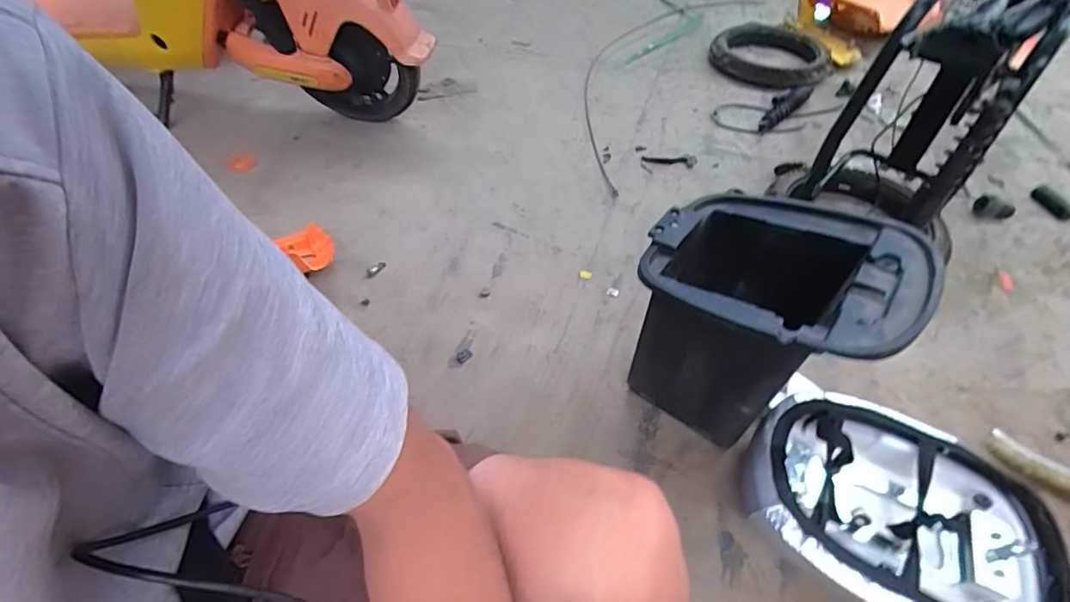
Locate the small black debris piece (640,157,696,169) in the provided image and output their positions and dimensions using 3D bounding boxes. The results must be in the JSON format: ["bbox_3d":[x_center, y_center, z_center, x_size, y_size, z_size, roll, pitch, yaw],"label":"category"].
[{"bbox_3d":[0.333,-0.349,1.258,0.131,0.014,0.036,5,50,5],"label":"small black debris piece"}]

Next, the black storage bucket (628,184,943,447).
[{"bbox_3d":[0.297,0.045,0.718,0.244,0.349,0.288,-37,58,-27],"label":"black storage bucket"}]

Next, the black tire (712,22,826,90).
[{"bbox_3d":[0.733,-0.771,1.586,0.352,0.057,0.374,16,51,14],"label":"black tire"}]

